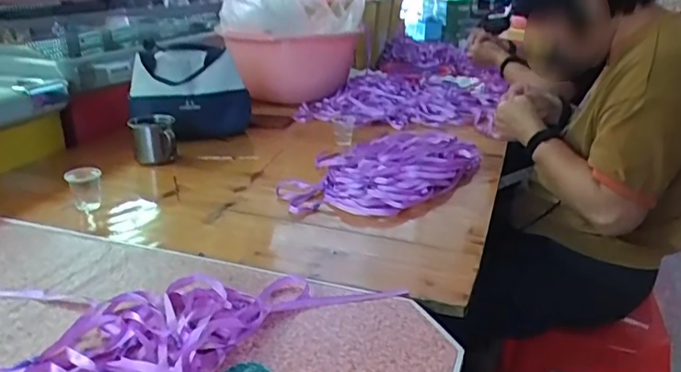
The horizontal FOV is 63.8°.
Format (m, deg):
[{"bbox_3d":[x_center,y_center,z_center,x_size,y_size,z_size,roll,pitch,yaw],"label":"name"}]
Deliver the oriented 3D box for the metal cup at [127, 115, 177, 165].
[{"bbox_3d":[-0.374,-0.095,1.098,0.082,0.082,0.078,0,22,0],"label":"metal cup"}]

